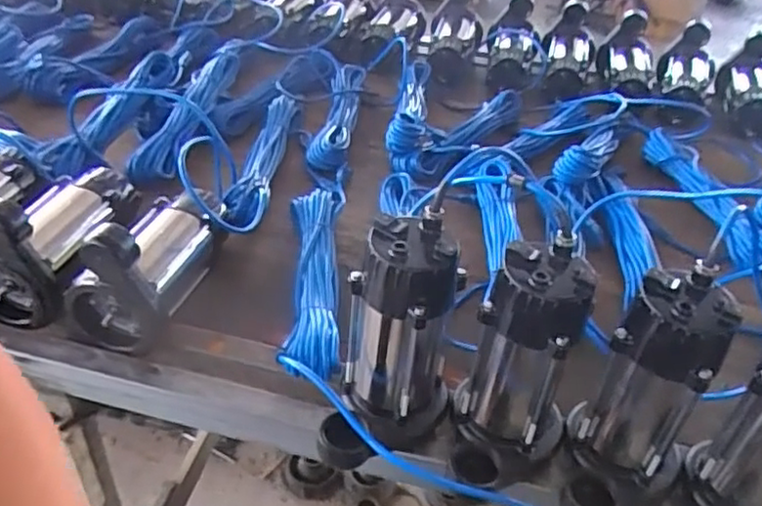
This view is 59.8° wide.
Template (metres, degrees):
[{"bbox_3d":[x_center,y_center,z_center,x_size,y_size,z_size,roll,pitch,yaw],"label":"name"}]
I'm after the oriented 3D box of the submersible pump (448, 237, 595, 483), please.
[{"bbox_3d":[0.137,0.109,0.647,0.111,0.223,0.161,19,41,16],"label":"submersible pump"}]

